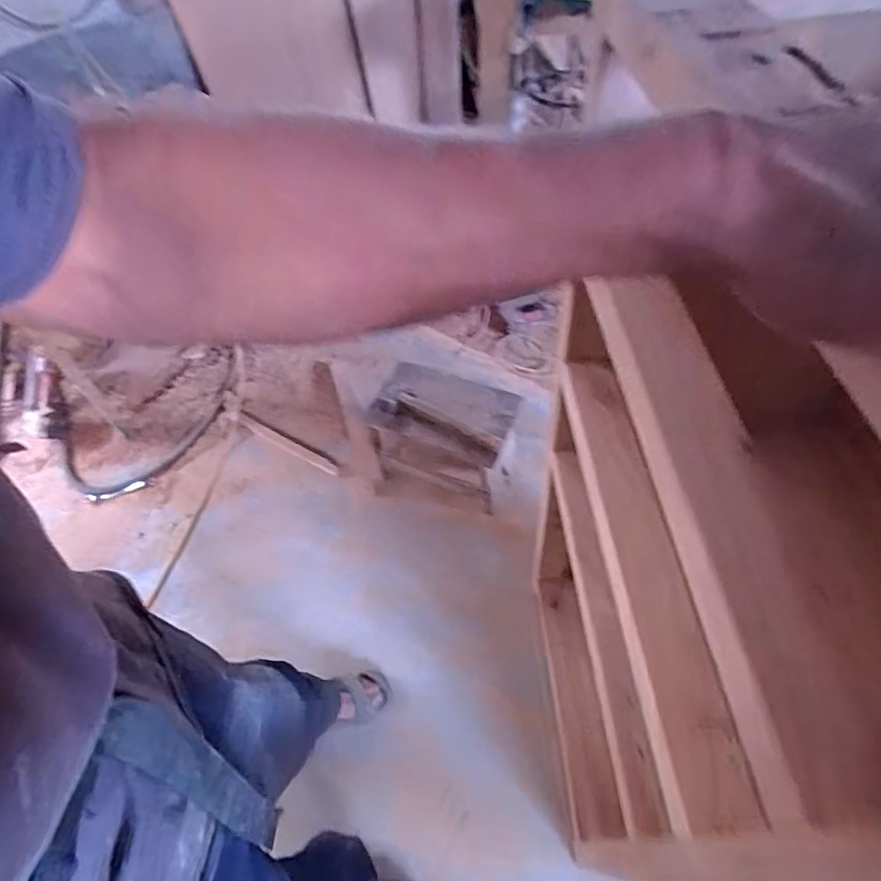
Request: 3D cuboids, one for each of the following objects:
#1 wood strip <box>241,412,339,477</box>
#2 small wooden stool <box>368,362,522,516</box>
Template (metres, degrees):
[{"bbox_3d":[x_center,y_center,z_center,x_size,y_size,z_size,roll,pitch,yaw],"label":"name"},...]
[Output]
[{"bbox_3d":[-0.482,0.008,1.690,0.410,0.017,0.040,25,58,21],"label":"wood strip"},{"bbox_3d":[0.013,0.004,1.473,0.339,0.309,0.270,13,56,14],"label":"small wooden stool"}]

